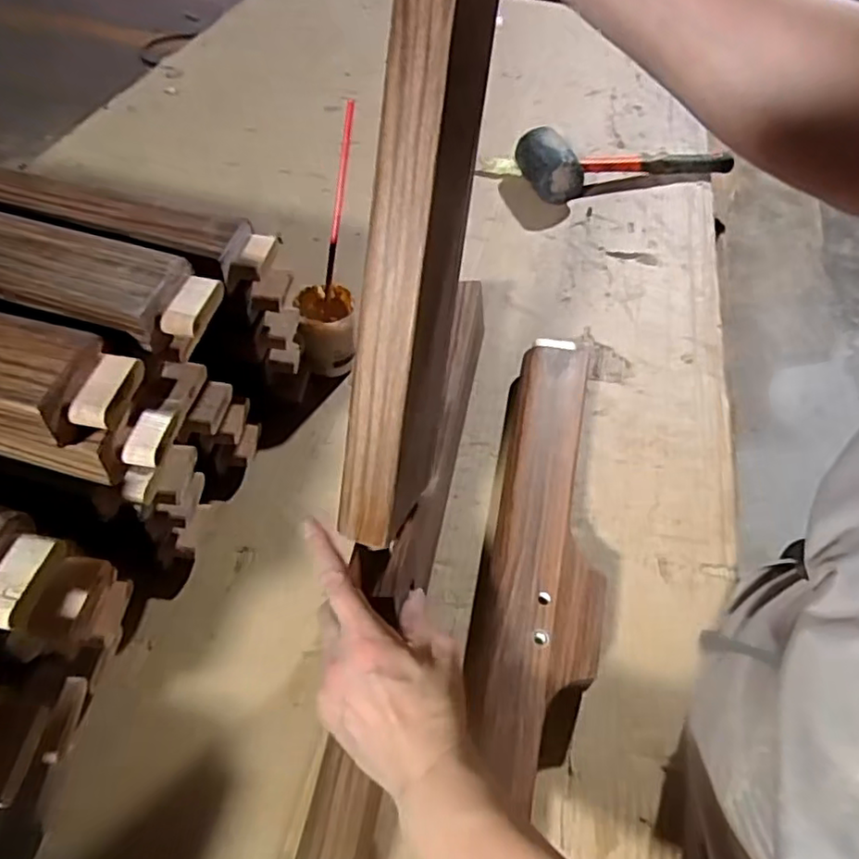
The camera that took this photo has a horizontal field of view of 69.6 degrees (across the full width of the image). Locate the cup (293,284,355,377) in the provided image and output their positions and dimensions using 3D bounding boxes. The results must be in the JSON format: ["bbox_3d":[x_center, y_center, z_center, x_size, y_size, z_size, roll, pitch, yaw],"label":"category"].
[{"bbox_3d":[-0.105,-0.097,0.646,0.062,0.075,0.071,-4,51,-7],"label":"cup"}]

